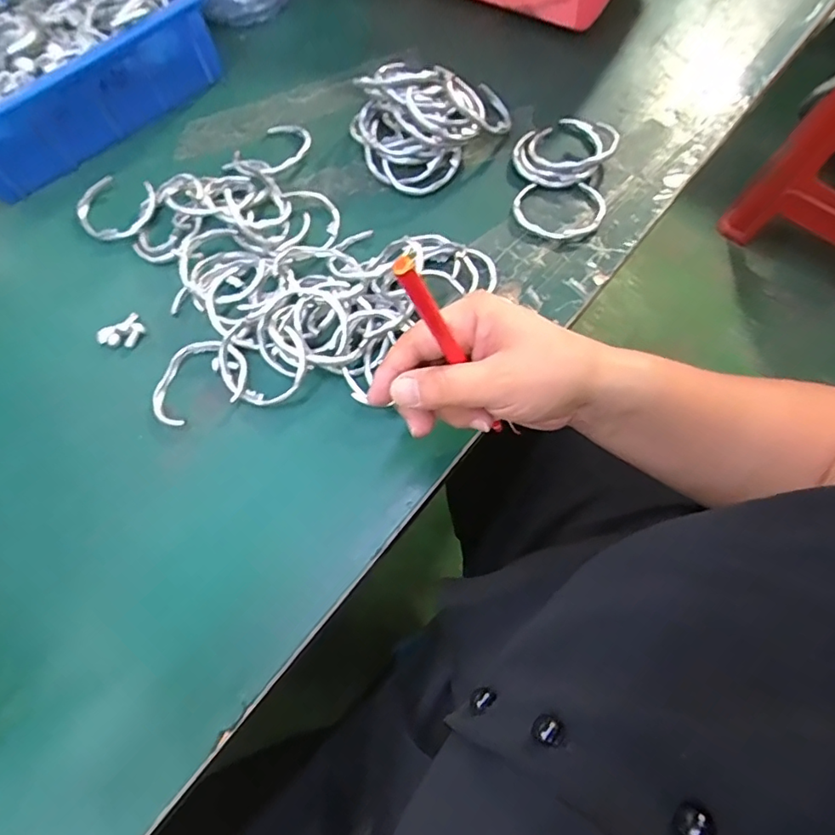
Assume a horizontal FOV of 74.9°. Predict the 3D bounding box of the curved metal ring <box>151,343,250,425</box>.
[{"bbox_3d":[-0.152,-0.027,0.375,0.066,0.010,0.051,-25,69,-7],"label":"curved metal ring"}]

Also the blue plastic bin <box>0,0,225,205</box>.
[{"bbox_3d":[-0.312,-0.312,0.460,0.234,0.078,0.182,-38,72,-12],"label":"blue plastic bin"}]

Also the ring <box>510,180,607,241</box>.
[{"bbox_3d":[0.107,-0.158,0.413,0.068,0.009,0.051,3,68,4],"label":"ring"}]

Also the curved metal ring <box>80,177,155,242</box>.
[{"bbox_3d":[-0.239,-0.167,0.432,0.065,0.014,0.051,16,70,9],"label":"curved metal ring"}]

